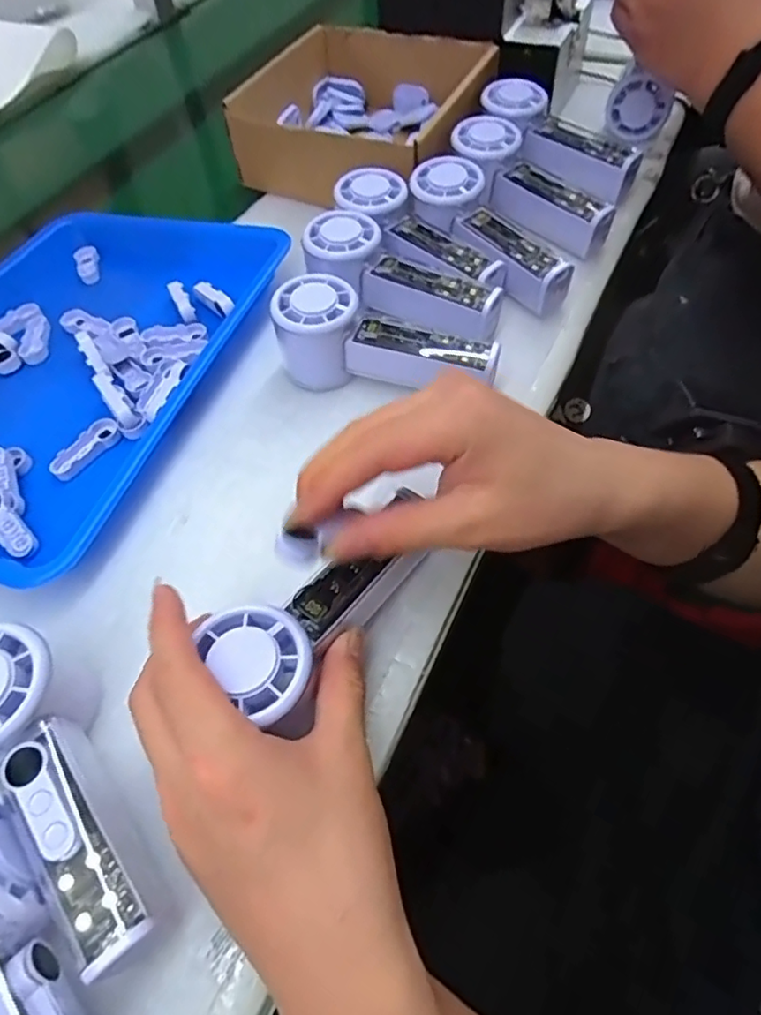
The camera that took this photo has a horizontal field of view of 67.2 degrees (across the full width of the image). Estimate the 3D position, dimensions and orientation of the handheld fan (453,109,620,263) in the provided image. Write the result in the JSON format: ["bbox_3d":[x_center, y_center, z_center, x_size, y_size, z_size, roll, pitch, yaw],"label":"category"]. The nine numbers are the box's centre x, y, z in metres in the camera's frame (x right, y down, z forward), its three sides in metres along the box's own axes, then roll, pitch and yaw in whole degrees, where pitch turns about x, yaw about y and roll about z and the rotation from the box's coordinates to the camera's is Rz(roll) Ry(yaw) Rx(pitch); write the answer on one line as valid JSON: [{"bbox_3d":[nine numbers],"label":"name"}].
[{"bbox_3d":[0.123,-0.270,0.479,0.055,0.045,0.157,-37,76,-18],"label":"handheld fan"}]

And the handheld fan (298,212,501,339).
[{"bbox_3d":[0.016,-0.169,0.428,0.153,0.044,0.052,29,64,7],"label":"handheld fan"}]

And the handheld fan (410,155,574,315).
[{"bbox_3d":[0.083,-0.217,0.442,0.059,0.039,0.160,-36,75,-17],"label":"handheld fan"}]

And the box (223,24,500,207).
[{"bbox_3d":[-0.010,-0.374,0.551,0.198,0.071,0.218,20,61,16],"label":"box"}]

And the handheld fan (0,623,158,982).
[{"bbox_3d":[-0.139,0.119,0.255,0.146,0.061,0.054,37,67,24],"label":"handheld fan"}]

